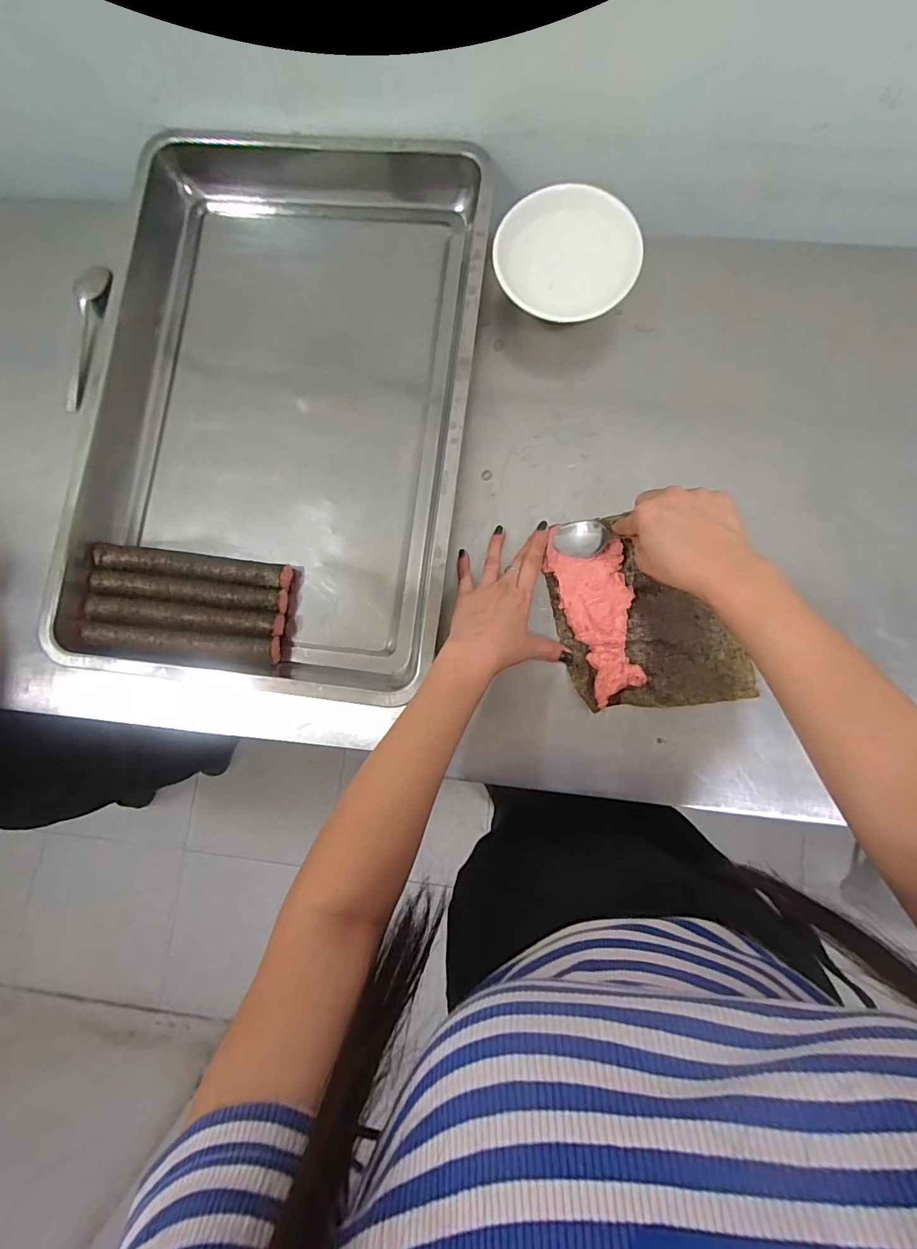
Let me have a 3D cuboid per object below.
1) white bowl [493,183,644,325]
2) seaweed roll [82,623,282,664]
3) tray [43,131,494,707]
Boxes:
[{"bbox_3d":[0.111,-0.363,0.490,0.145,0.066,0.122,-5,83,2],"label":"white bowl"},{"bbox_3d":[-0.281,0.018,0.490,0.195,0.033,0.025,6,84,4],"label":"seaweed roll"},{"bbox_3d":[-0.182,-0.231,0.504,0.382,0.050,0.584,7,84,4],"label":"tray"}]

